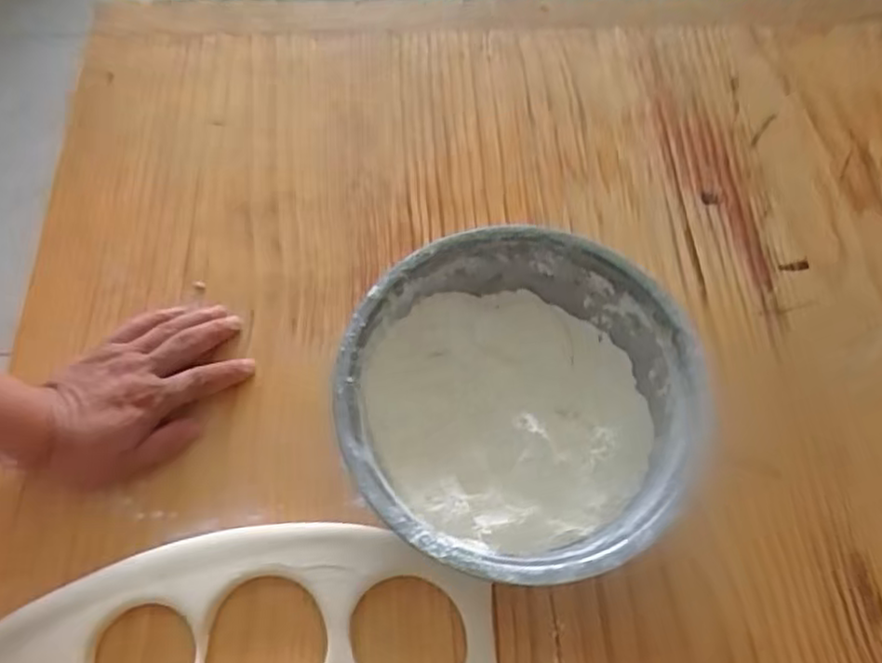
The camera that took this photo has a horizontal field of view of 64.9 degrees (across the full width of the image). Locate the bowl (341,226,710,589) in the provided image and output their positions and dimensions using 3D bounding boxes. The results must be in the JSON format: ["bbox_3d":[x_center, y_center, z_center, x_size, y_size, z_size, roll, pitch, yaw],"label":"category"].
[{"bbox_3d":[0.048,0.050,0.461,0.210,0.089,0.217,0,65,0],"label":"bowl"}]

